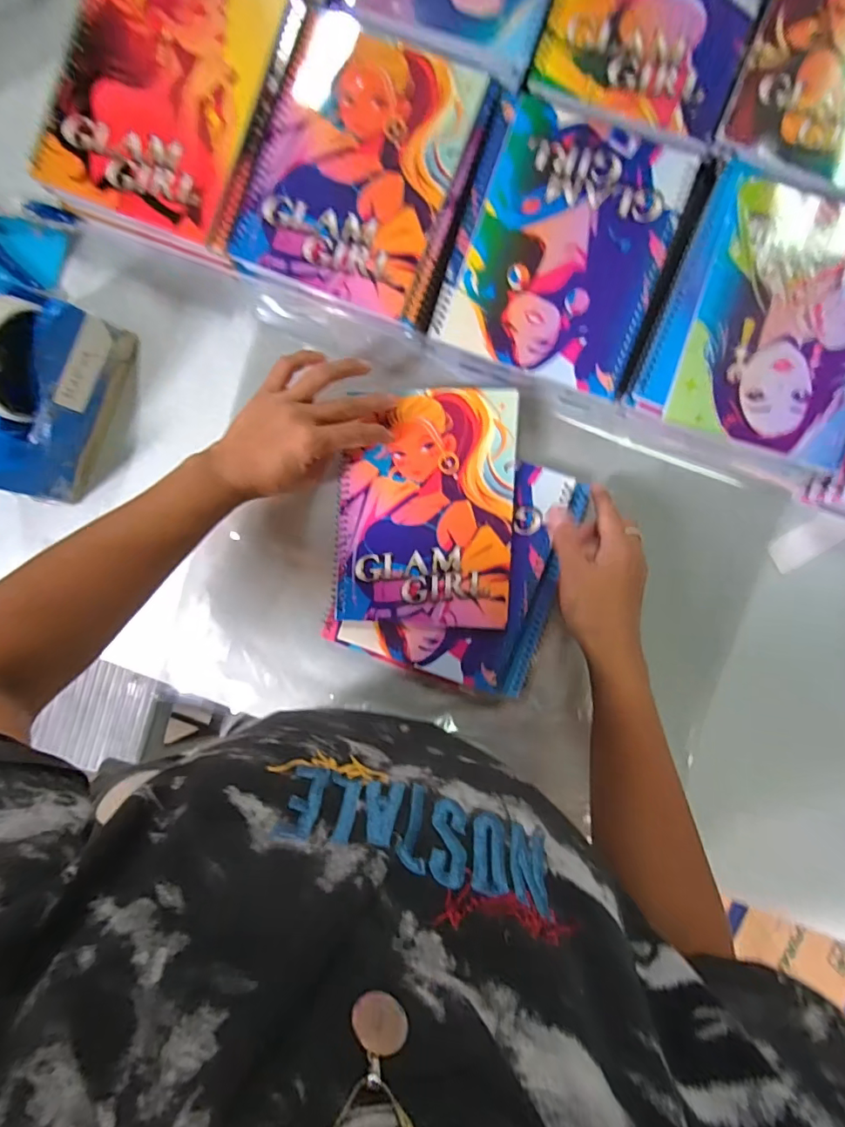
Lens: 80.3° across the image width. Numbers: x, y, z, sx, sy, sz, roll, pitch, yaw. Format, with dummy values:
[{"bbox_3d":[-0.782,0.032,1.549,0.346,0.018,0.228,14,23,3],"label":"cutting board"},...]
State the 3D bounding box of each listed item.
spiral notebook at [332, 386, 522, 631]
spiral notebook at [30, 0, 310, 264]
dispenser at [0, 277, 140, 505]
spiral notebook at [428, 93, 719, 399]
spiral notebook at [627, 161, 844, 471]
[{"bbox_3d":[0.002,-0.046,0.423,0.147,0.012,0.195,3,96,1],"label":"spiral notebook"},{"bbox_3d":[-0.197,-0.363,0.386,0.157,0.010,0.202,21,96,-1],"label":"spiral notebook"},{"bbox_3d":[-0.299,-0.126,0.390,0.072,0.108,0.155,17,95,1],"label":"dispenser"},{"bbox_3d":[0.119,-0.249,0.405,0.169,0.025,0.196,20,94,0],"label":"spiral notebook"},{"bbox_3d":[0.286,-0.193,0.393,0.175,0.009,0.199,19,96,0],"label":"spiral notebook"}]

